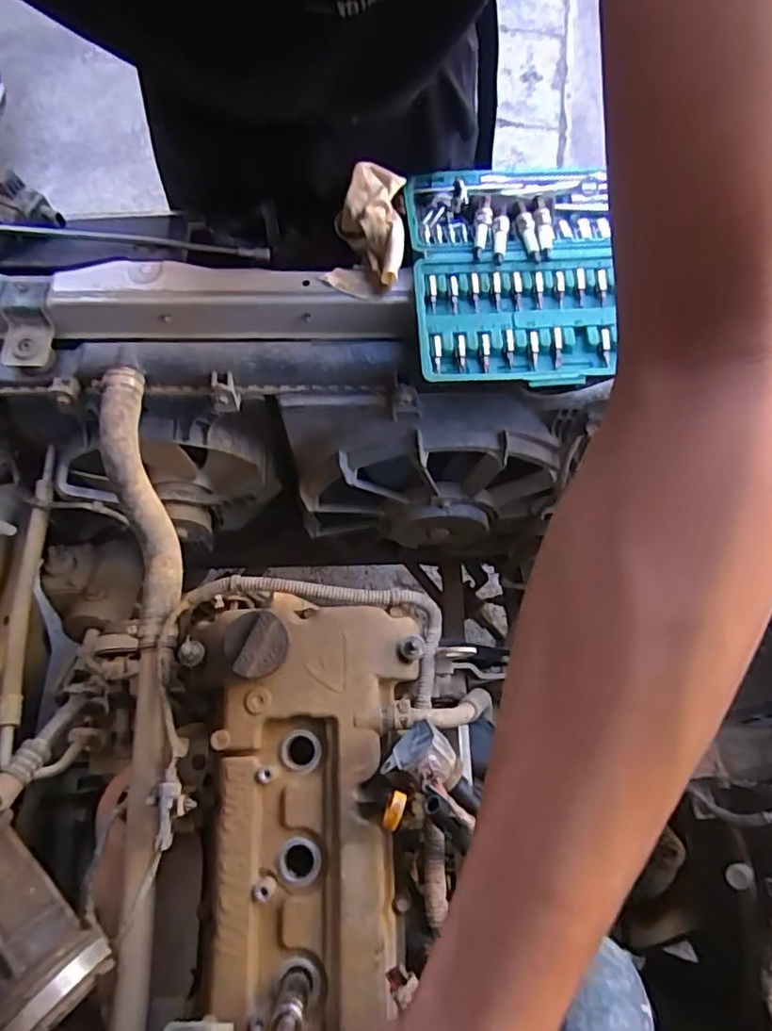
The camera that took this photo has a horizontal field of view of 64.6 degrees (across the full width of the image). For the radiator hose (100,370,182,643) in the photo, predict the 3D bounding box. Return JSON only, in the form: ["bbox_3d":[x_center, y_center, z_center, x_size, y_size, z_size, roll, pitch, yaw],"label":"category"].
[{"bbox_3d":[-0.231,-0.009,0.576,0.039,0.060,0.258,-10,98,-7],"label":"radiator hose"}]

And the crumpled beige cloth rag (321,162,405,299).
[{"bbox_3d":[-0.017,-0.281,0.588,0.072,0.051,0.127,5,64,0],"label":"crumpled beige cloth rag"}]

